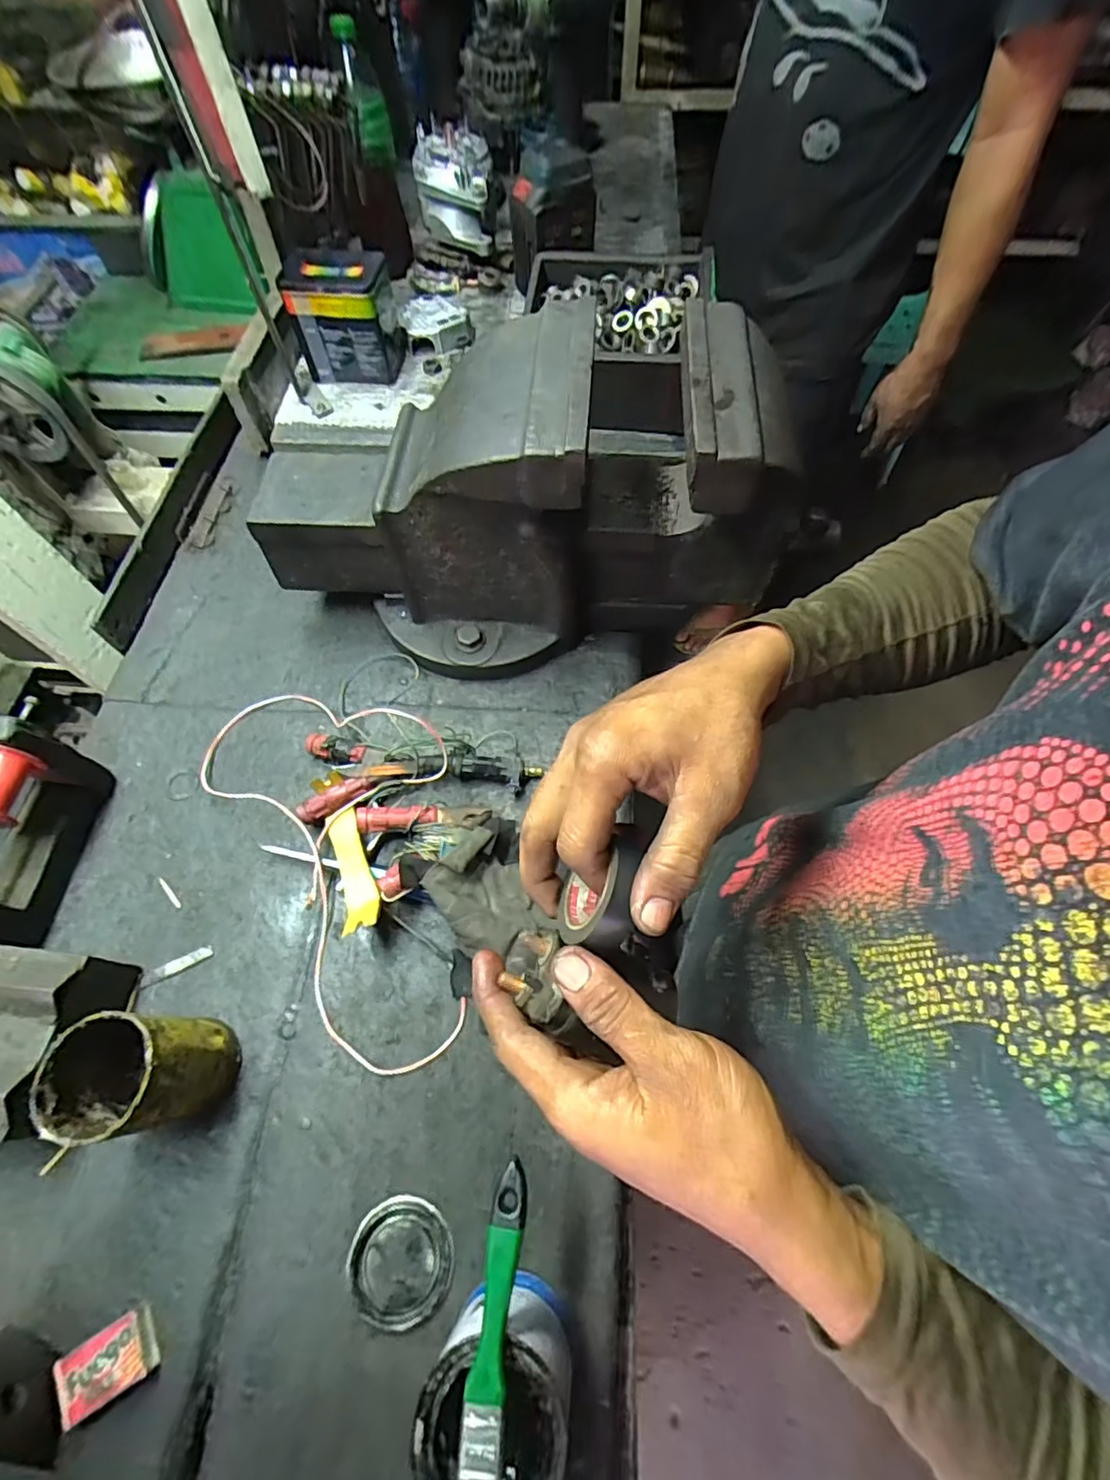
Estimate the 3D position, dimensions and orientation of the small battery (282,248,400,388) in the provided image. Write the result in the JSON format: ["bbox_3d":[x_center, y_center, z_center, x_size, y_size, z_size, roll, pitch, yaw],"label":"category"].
[{"bbox_3d":[-0.292,-0.583,0.807,0.128,0.135,0.119,1,62,1],"label":"small battery"}]

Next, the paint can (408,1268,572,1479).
[{"bbox_3d":[-0.034,0.396,0.353,0.079,0.117,0.086,0,62,0],"label":"paint can"}]

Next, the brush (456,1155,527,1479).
[{"bbox_3d":[-0.036,0.336,0.315,0.031,0.013,0.170,2,62,2],"label":"brush"}]

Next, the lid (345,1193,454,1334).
[{"bbox_3d":[-0.112,0.379,0.419,0.073,0.005,0.073,0,62,0],"label":"lid"}]

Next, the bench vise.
[{"bbox_3d":[-0.034,-0.214,0.563,0.510,0.274,0.196,-2,62,0],"label":"bench vise"}]

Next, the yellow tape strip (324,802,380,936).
[{"bbox_3d":[-0.180,0.115,0.516,0.032,0.023,0.126,-22,52,-11],"label":"yellow tape strip"}]

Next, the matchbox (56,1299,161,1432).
[{"bbox_3d":[-0.296,0.413,0.383,0.055,0.020,0.039,-27,65,-13],"label":"matchbox"}]

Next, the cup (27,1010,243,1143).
[{"bbox_3d":[-0.294,0.240,0.421,0.075,0.115,0.070,0,62,0],"label":"cup"}]

